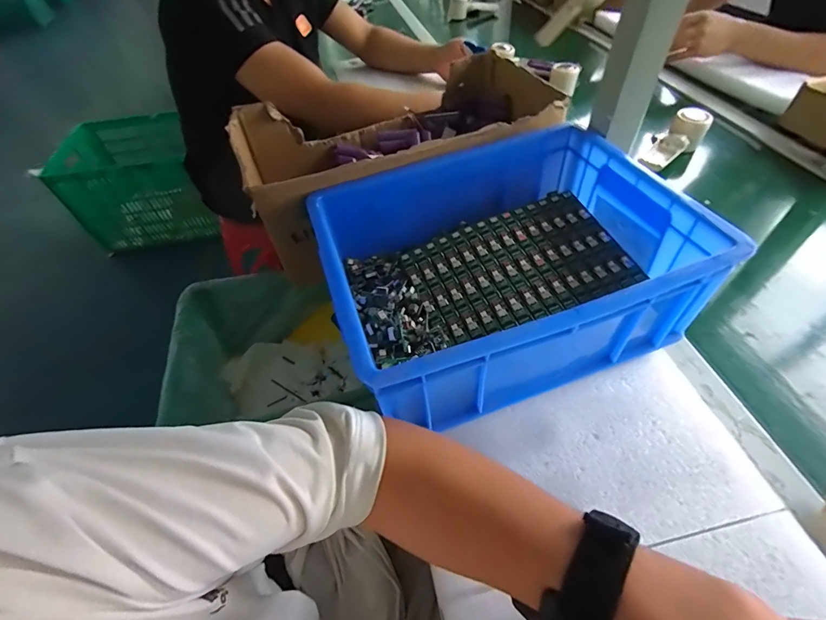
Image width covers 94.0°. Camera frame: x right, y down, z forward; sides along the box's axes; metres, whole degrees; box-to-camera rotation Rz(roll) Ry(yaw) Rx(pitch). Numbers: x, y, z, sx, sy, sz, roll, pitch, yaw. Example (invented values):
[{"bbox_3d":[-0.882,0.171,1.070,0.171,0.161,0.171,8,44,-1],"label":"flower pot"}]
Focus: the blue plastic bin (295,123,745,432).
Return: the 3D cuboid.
[{"bbox_3d":[0.085,-0.050,0.408,0.325,0.124,0.262,-16,51,-9],"label":"blue plastic bin"}]

